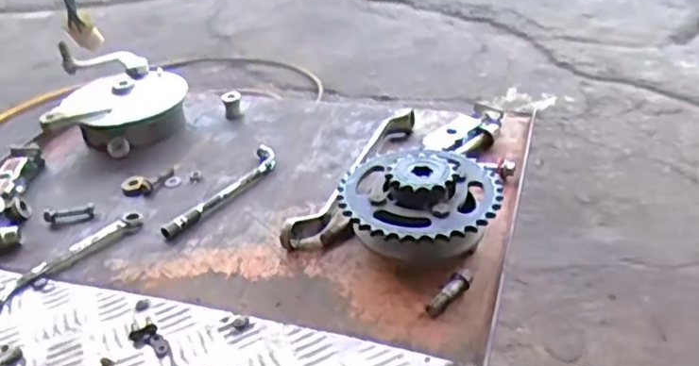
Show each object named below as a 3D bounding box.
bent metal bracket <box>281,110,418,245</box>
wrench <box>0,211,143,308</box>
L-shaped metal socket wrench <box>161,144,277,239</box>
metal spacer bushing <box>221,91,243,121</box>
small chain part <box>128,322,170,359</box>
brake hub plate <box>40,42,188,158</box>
[{"bbox_3d":[0.011,-0.020,0.677,0.062,0.050,0.255,9,36,20],"label":"bent metal bracket"},{"bbox_3d":[-0.268,0.070,0.607,0.024,0.010,0.161,24,43,36],"label":"wrench"},{"bbox_3d":[-0.131,0.006,0.685,0.034,0.015,0.172,15,38,27],"label":"L-shaped metal socket wrench"},{"bbox_3d":[-0.153,-0.101,0.842,0.023,0.034,0.029,-11,34,-9],"label":"metal spacer bushing"},{"bbox_3d":[-0.159,0.126,0.511,0.021,0.004,0.041,-26,39,-28],"label":"small chain part"},{"bbox_3d":[-0.295,-0.110,0.826,0.166,0.070,0.204,-14,34,-13],"label":"brake hub plate"}]

